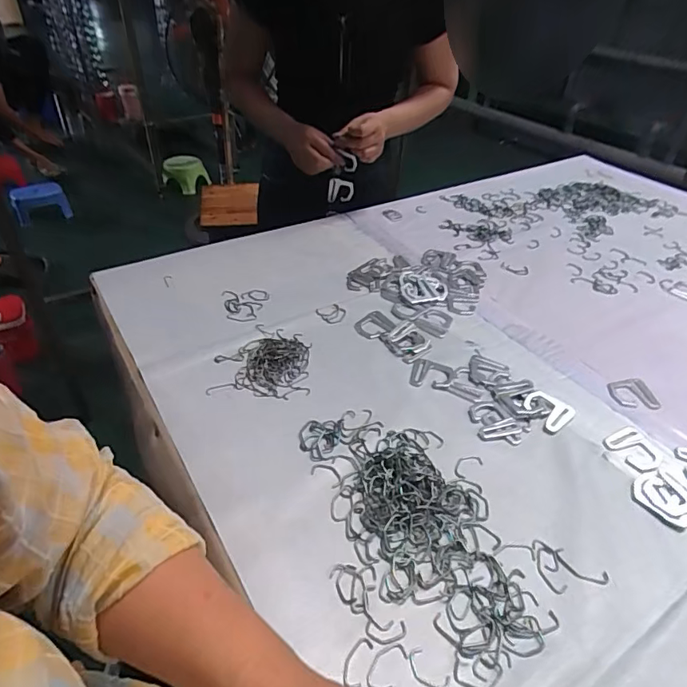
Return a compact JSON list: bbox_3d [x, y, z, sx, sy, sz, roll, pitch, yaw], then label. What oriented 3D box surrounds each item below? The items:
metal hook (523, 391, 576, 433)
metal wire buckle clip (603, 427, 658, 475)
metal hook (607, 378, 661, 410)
[{"bbox_3d":[0.238,0.075,0.568,0.048,0.006,0.050,-27,48,-30],"label":"metal hook"},{"bbox_3d":[0.316,0.115,0.529,0.050,0.004,0.052,-14,43,-19],"label":"metal wire buckle clip"},{"bbox_3d":[0.352,0.062,0.596,0.057,0.004,0.047,-7,41,-12],"label":"metal hook"}]

